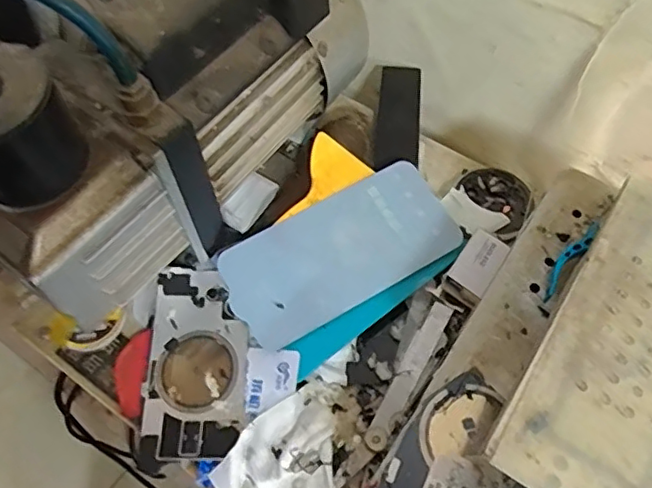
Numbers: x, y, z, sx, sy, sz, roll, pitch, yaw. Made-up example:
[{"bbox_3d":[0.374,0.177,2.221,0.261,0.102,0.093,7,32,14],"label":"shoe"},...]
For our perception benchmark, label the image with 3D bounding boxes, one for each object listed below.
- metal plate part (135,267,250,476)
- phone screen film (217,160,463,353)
[{"bbox_3d":[-0.084,0.078,0.381,0.066,0.009,0.126,0,61,-2],"label":"metal plate part"},{"bbox_3d":[0.011,0.005,0.403,0.161,0.010,0.078,-28,71,-14],"label":"phone screen film"}]

